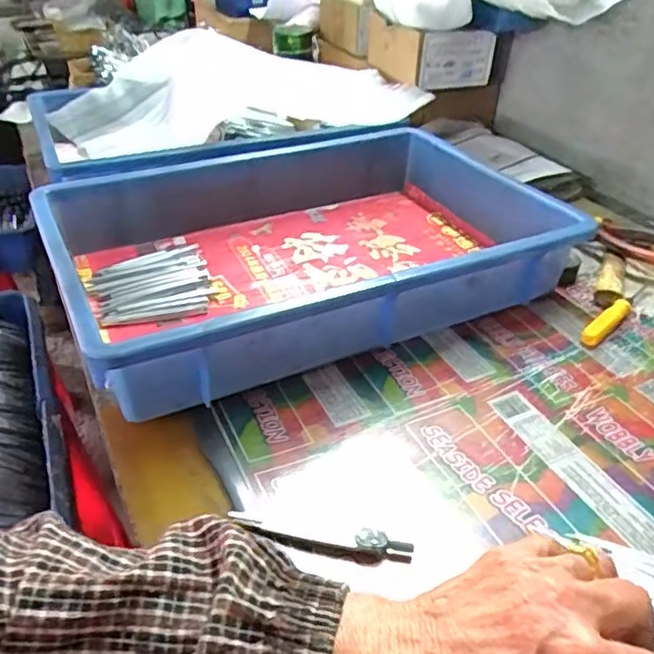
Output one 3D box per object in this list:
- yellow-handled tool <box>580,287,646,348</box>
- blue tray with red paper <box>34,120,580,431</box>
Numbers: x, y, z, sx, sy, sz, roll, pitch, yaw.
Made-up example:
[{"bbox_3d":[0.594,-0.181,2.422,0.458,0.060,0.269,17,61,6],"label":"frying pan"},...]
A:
[{"bbox_3d":[0.259,-0.013,0.538,0.115,0.011,0.015,-30,47,-35],"label":"yellow-handled tool"},{"bbox_3d":[-0.013,-0.088,0.577,0.448,0.081,0.321,-16,40,-21],"label":"blue tray with red paper"}]

